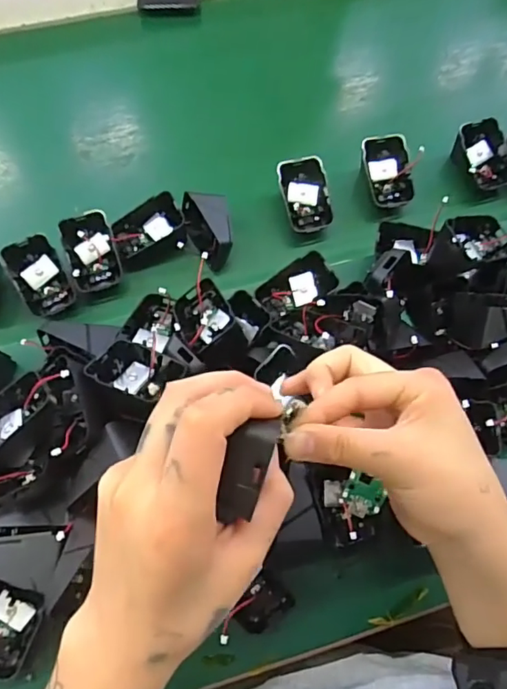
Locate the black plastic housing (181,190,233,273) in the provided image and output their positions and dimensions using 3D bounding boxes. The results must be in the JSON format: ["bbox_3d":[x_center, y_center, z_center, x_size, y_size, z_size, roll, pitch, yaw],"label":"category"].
[{"bbox_3d":[-0.041,-0.106,0.487,0.043,0.056,0.065,-7,67,-5],"label":"black plastic housing"}]

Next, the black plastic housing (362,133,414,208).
[{"bbox_3d":[0.134,-0.170,0.507,0.044,0.019,0.072,-15,91,-4],"label":"black plastic housing"}]

